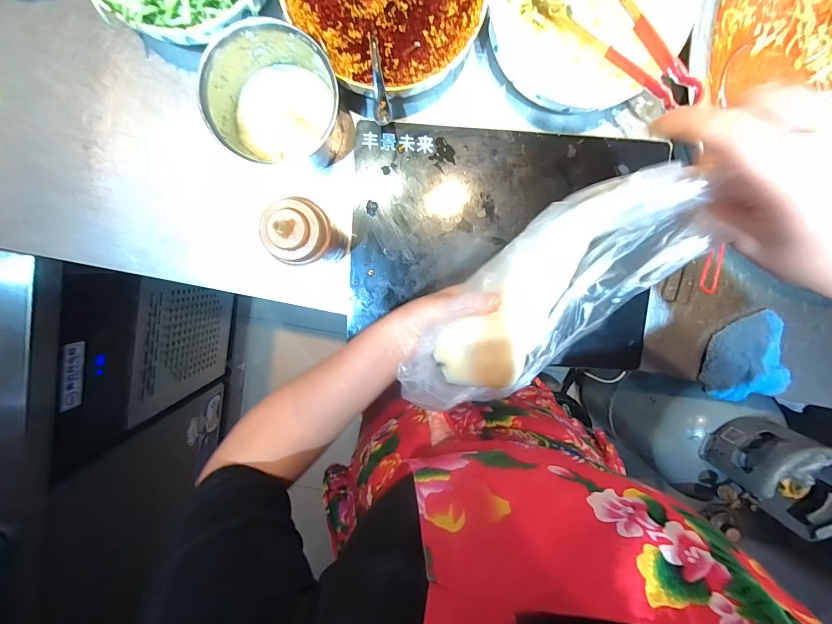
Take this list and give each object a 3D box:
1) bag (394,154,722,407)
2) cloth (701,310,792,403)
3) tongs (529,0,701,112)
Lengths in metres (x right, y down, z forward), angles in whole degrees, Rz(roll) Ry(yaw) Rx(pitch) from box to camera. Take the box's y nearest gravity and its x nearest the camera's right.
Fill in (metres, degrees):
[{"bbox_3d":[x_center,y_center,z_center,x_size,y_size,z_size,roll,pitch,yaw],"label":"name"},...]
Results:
[{"bbox_3d":[0.088,0.000,0.293,0.094,0.063,0.257,44,115,-4],"label":"bag"},{"bbox_3d":[0.461,0.065,0.511,0.103,0.029,0.115,-12,98,0],"label":"cloth"},{"bbox_3d":[0.222,-0.313,0.406,0.226,0.033,0.069,41,95,-7],"label":"tongs"}]

